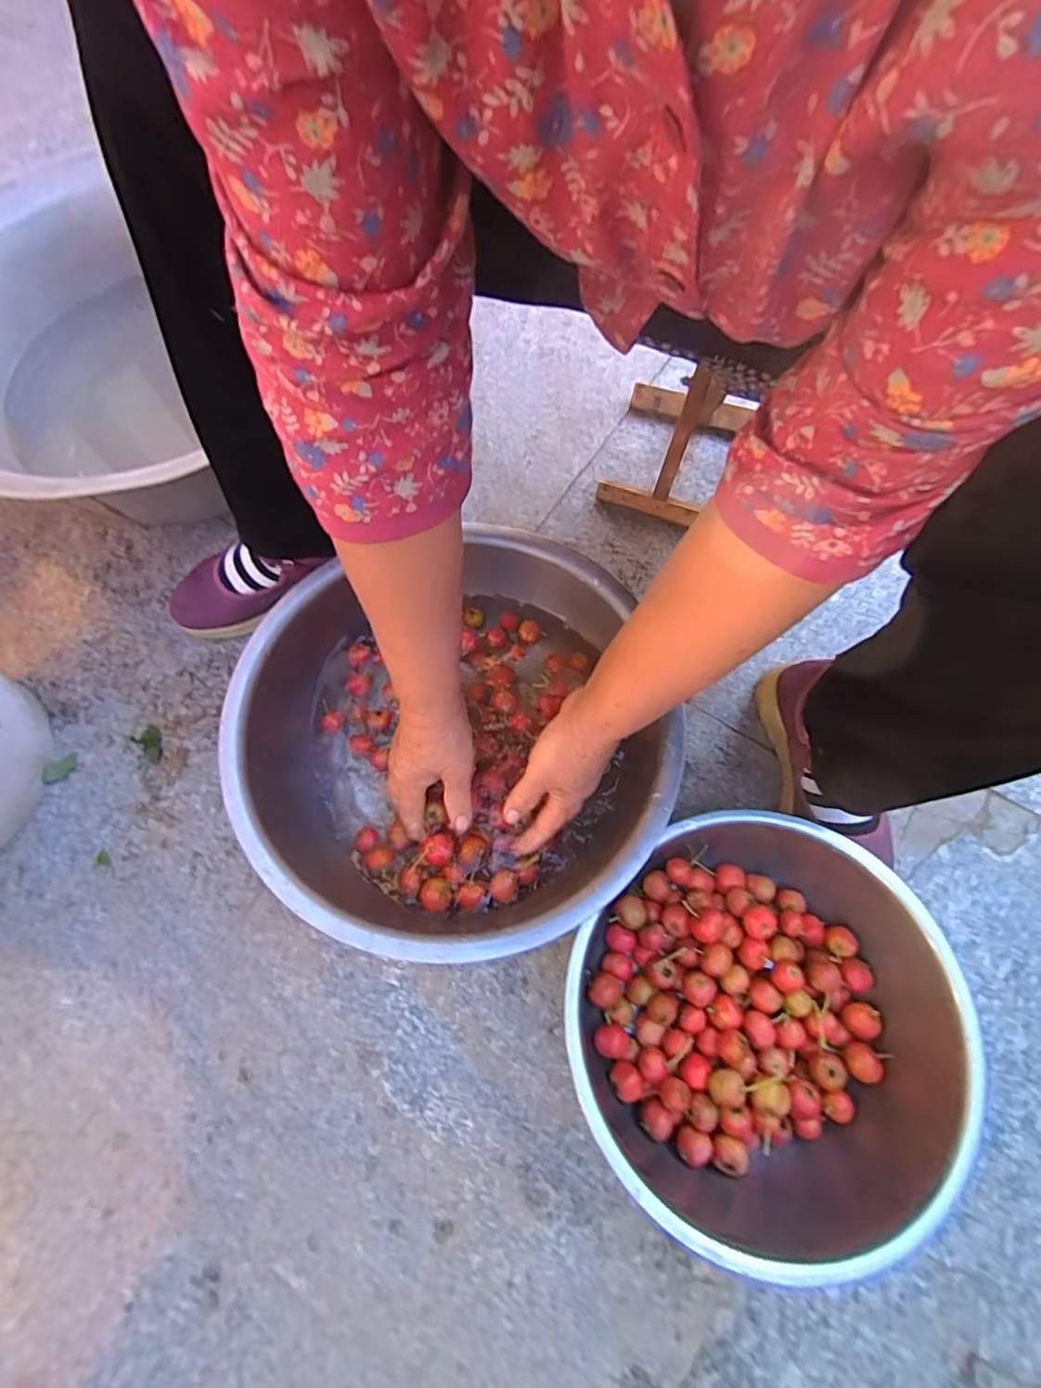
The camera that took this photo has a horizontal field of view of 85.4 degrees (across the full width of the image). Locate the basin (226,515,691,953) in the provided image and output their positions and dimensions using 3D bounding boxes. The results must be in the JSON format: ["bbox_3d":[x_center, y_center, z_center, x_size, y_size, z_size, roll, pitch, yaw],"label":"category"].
[{"bbox_3d":[-0.063,0.043,0.523,0.358,0.109,0.355,0,71,-1],"label":"basin"}]

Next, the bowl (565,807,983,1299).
[{"bbox_3d":[0.190,0.252,0.461,0.287,0.124,0.301,0,71,-1],"label":"bowl"}]

